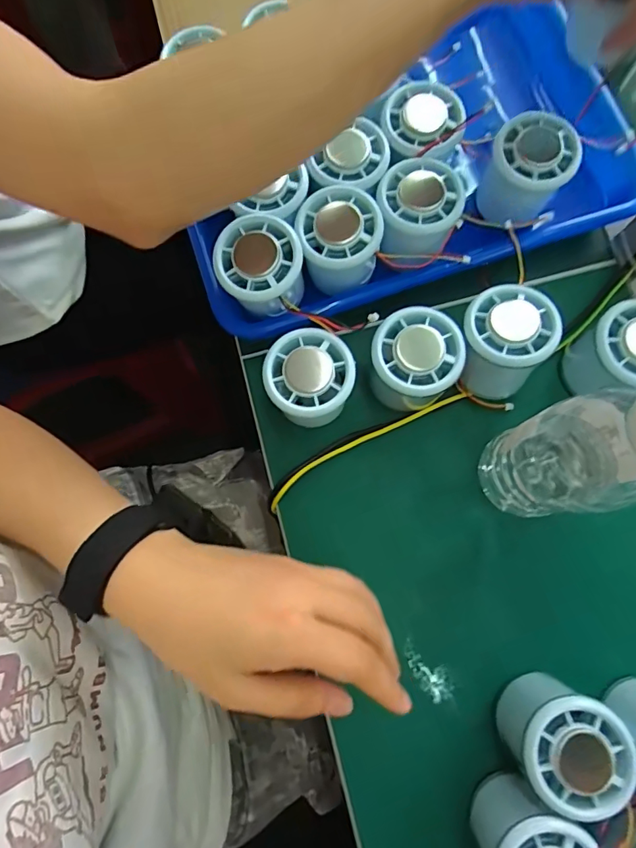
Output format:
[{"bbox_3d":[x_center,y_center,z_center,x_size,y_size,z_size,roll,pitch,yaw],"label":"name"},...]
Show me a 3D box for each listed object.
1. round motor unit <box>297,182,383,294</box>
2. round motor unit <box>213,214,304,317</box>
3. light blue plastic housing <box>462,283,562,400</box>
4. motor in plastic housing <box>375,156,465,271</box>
[{"bbox_3d":[0.015,-0.122,0.329,0.054,0.045,0.056,0,78,0],"label":"round motor unit"},{"bbox_3d":[-0.038,-0.101,0.323,0.054,0.041,0.057,0,78,0],"label":"round motor unit"},{"bbox_3d":[0.120,-0.055,0.316,0.055,0.056,0.057,0,78,0],"label":"light blue plastic housing"},{"bbox_3d":[0.067,-0.142,0.328,0.053,0.034,0.062,0,78,0],"label":"motor in plastic housing"}]

